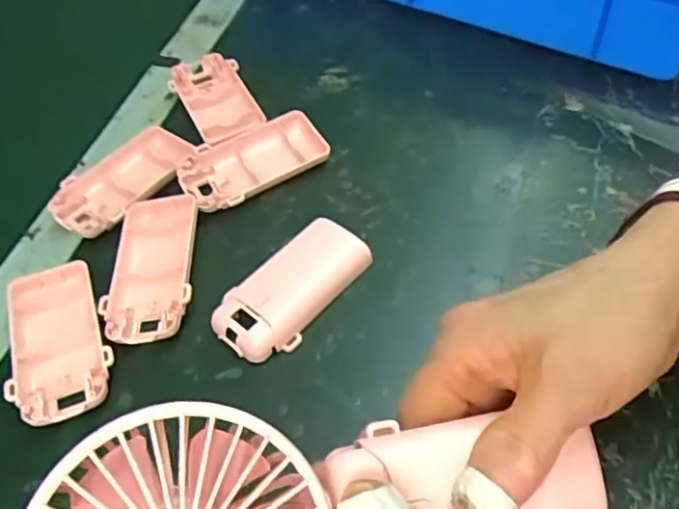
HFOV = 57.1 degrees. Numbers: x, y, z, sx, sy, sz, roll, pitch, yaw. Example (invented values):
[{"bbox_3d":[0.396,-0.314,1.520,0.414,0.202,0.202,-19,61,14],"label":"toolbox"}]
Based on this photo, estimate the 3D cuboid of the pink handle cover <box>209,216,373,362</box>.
[{"bbox_3d":[-0.026,0.019,0.353,0.044,0.017,0.094,35,63,27],"label":"pink handle cover"}]

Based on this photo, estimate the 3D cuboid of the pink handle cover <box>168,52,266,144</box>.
[{"bbox_3d":[-0.090,-0.115,0.462,0.049,0.017,0.090,-27,56,-15],"label":"pink handle cover"}]

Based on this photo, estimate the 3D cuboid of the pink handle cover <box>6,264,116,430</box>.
[{"bbox_3d":[-0.152,0.047,0.342,0.051,0.014,0.096,-17,54,-8],"label":"pink handle cover"}]

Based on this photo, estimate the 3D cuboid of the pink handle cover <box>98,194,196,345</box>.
[{"bbox_3d":[-0.109,0.008,0.365,0.049,0.017,0.096,-7,53,0],"label":"pink handle cover"}]

